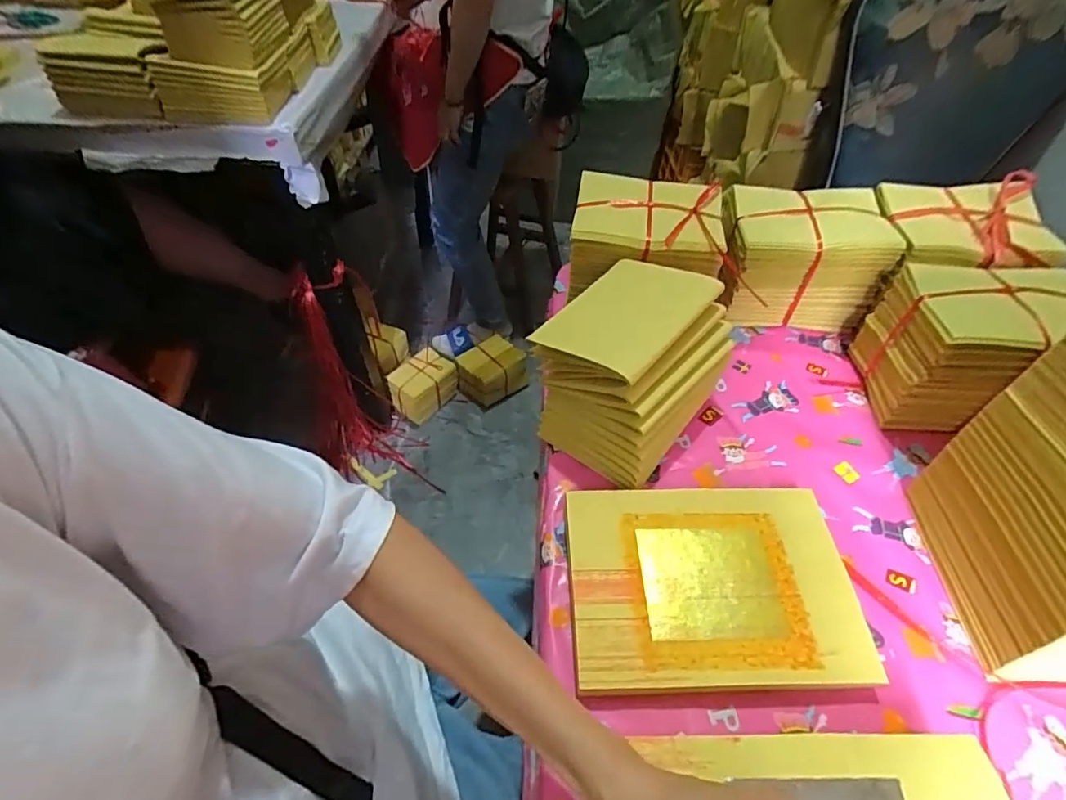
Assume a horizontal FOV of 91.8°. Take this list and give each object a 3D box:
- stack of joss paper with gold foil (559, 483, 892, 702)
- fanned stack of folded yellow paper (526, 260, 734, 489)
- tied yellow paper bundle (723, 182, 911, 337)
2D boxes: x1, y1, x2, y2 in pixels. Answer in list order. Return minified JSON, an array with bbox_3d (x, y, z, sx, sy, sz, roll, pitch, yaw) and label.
[{"bbox_3d":[0.145,0.154,0.438,0.227,0.025,0.161,-1,52,-2],"label":"stack of joss paper with gold foil"},{"bbox_3d":[0.094,-0.032,0.522,0.152,0.126,0.176,32,57,22],"label":"fanned stack of folded yellow paper"},{"bbox_3d":[0.315,-0.168,0.634,0.176,0.143,0.111,3,52,1],"label":"tied yellow paper bundle"}]

